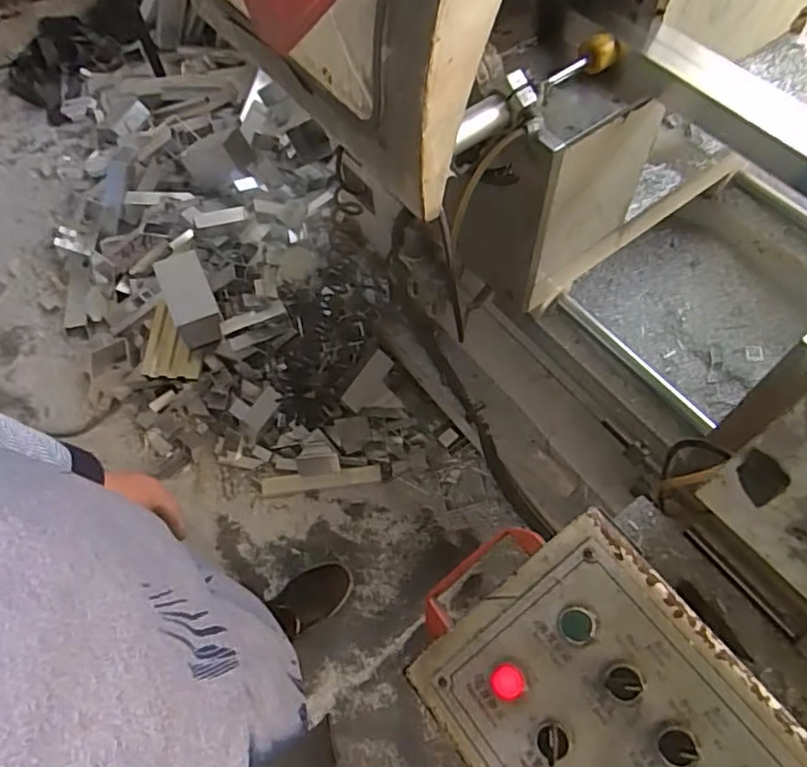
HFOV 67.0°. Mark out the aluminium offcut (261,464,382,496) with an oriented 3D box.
[{"bbox_3d":[-0.188,0.222,1.401,0.270,0.014,0.040,-7,62,-2],"label":"aluminium offcut"}]

